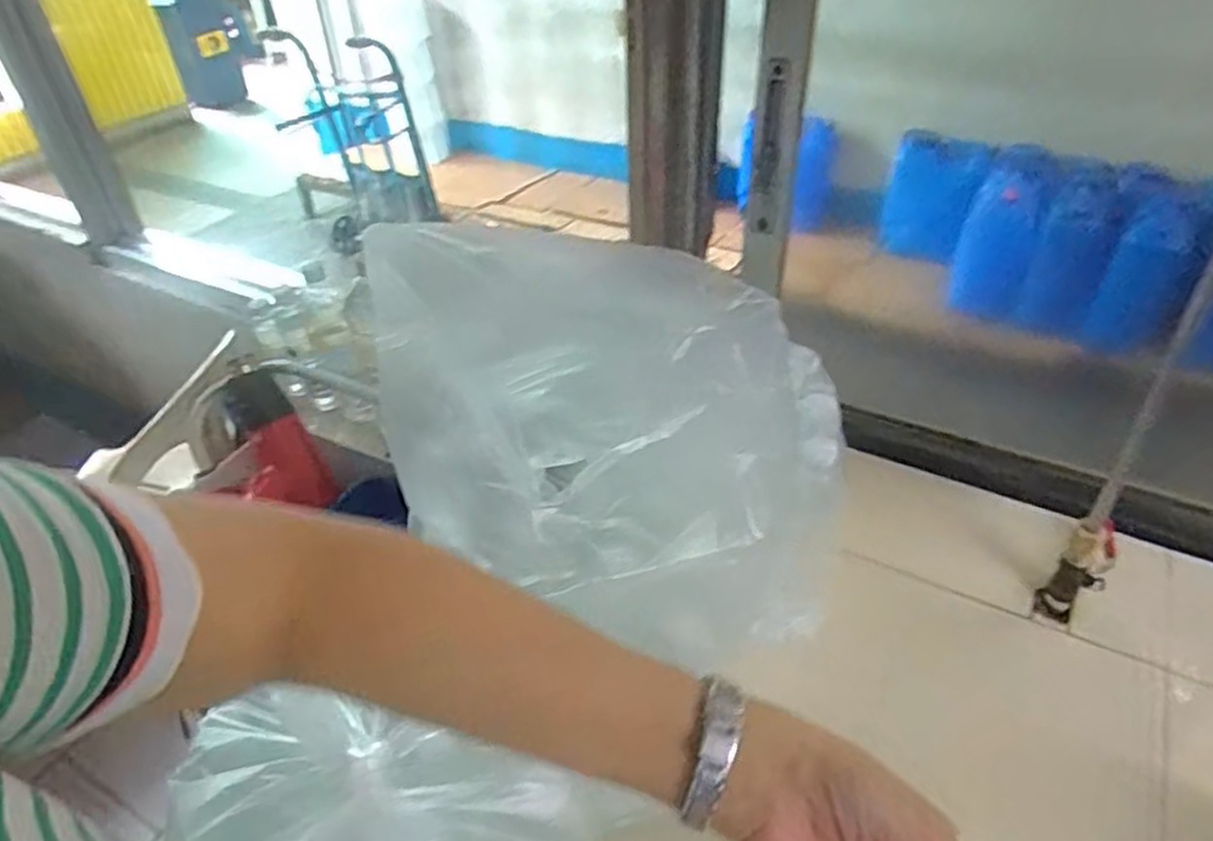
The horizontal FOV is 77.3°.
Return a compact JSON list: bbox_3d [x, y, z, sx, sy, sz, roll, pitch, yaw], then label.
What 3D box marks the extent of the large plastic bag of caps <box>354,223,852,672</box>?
[{"bbox_3d":[-0.018,-0.001,0.488,0.134,0.205,0.292,-29,46,-28],"label":"large plastic bag of caps"}]

